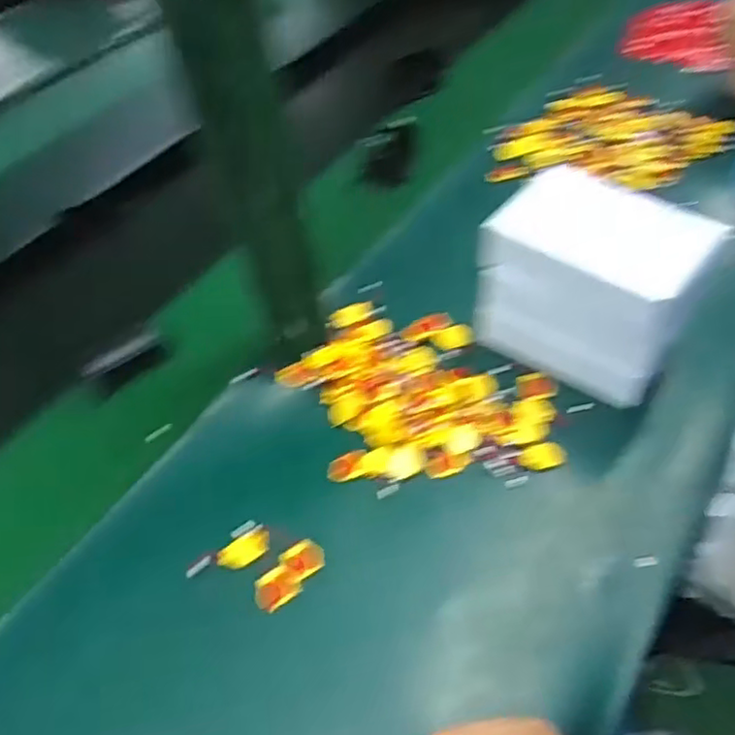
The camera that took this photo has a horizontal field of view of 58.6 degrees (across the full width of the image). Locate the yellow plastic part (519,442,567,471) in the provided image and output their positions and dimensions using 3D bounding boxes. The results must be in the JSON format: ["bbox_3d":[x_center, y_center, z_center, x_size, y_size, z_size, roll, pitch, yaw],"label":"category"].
[{"bbox_3d":[0.129,0.066,0.483,0.034,0.007,0.021,-12,51,-4],"label":"yellow plastic part"}]

